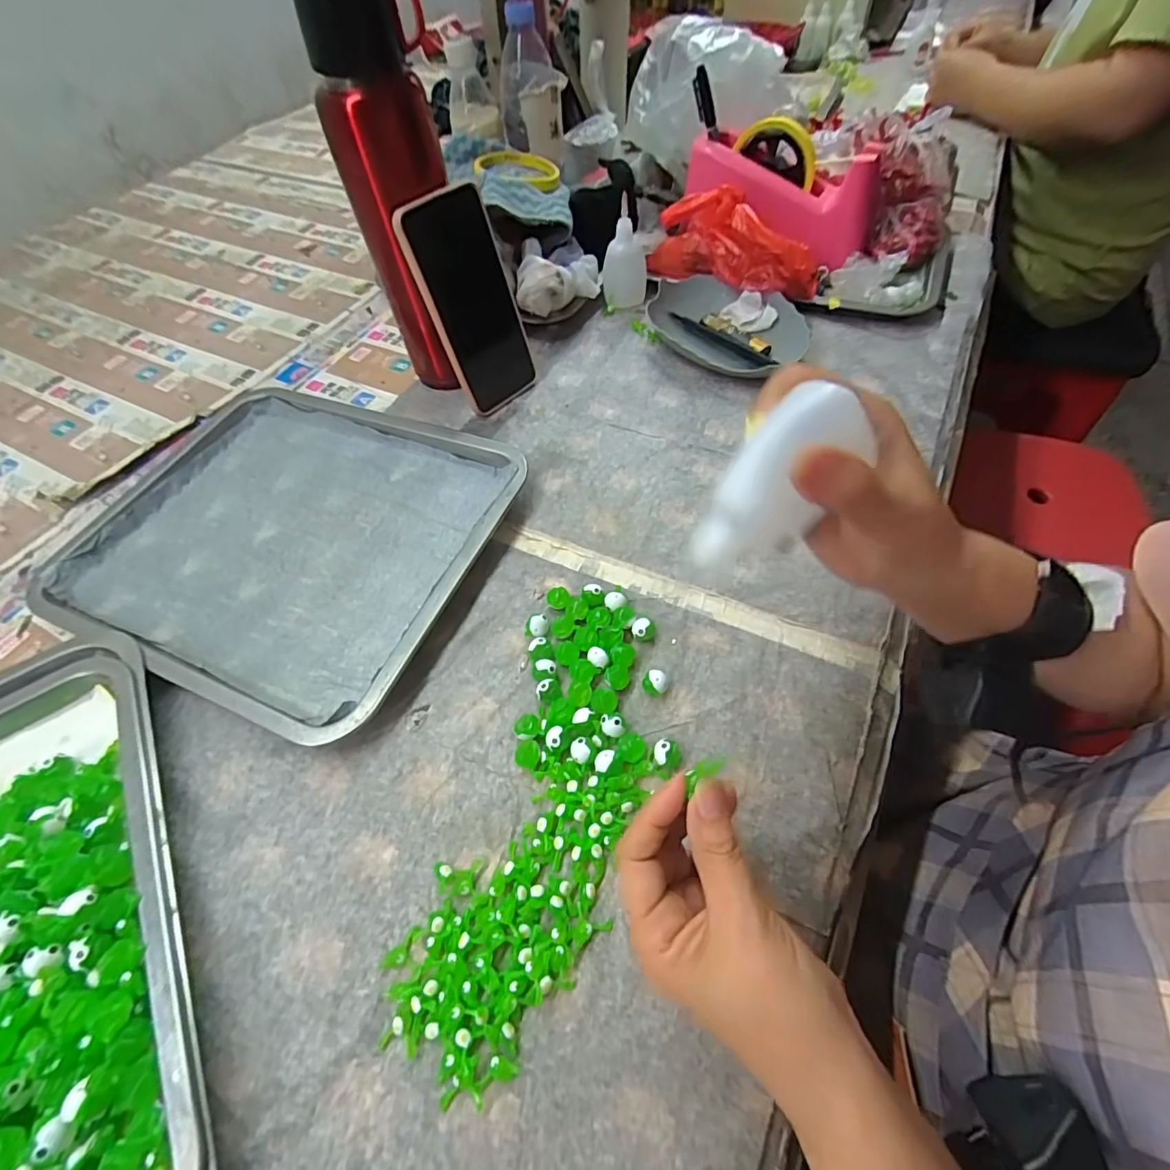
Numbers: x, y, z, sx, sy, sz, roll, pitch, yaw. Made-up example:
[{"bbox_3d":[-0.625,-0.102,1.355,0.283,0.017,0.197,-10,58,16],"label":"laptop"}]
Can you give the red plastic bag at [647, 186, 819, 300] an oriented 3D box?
[{"bbox_3d":[0.149,-0.336,0.525,0.165,0.077,0.048,32,64,23],"label":"red plastic bag"}]

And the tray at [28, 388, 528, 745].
[{"bbox_3d":[-0.234,-0.043,0.411,0.322,0.023,0.257,17,59,15],"label":"tray"}]

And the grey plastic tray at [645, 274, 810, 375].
[{"bbox_3d":[0.131,-0.254,0.516,0.152,0.033,0.104,33,65,23],"label":"grey plastic tray"}]

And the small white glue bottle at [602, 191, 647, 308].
[{"bbox_3d":[0.042,-0.346,0.552,0.046,0.084,0.048,2,57,6],"label":"small white glue bottle"}]

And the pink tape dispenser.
[{"bbox_3d":[0.201,-0.403,0.539,0.205,0.092,0.089,26,61,5],"label":"pink tape dispenser"}]

